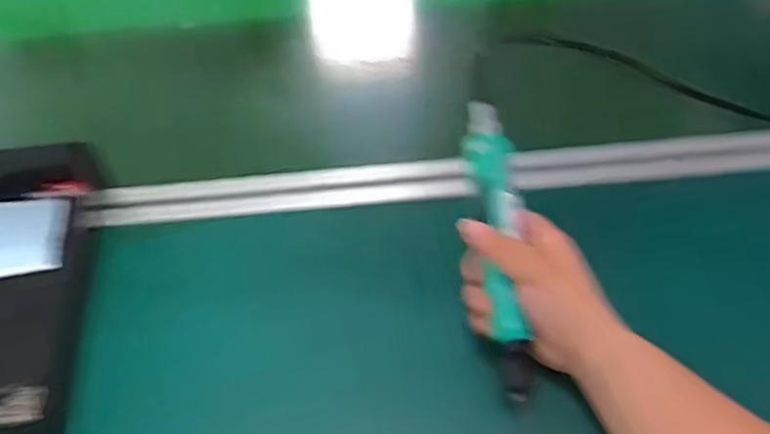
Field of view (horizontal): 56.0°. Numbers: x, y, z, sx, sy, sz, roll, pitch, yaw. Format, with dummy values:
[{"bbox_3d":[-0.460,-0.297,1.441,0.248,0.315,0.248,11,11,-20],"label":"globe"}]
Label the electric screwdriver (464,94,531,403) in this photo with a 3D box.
[{"bbox_3d":[0.086,0.017,0.543,0.034,0.030,0.228,-3,73,0],"label":"electric screwdriver"}]

